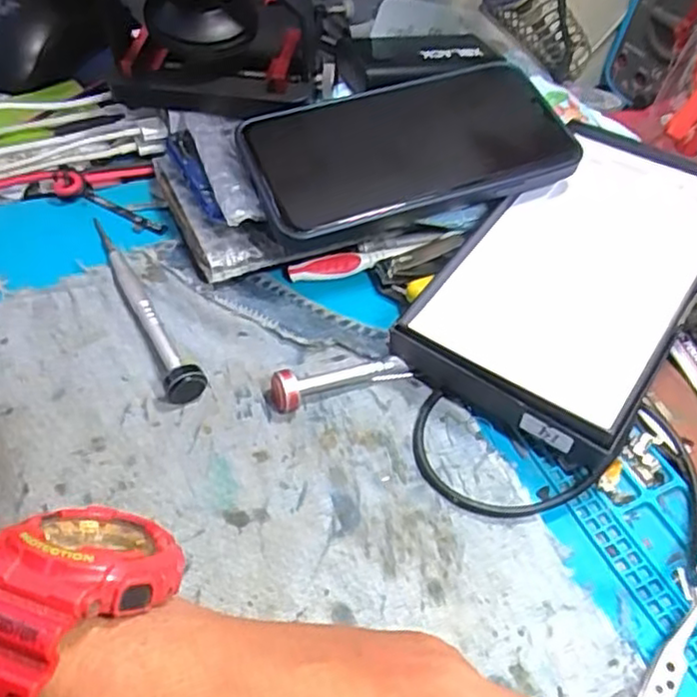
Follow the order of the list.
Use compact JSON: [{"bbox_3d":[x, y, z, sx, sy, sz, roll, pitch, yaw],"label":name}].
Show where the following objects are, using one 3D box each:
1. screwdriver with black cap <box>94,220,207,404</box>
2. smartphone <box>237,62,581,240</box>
[{"bbox_3d":[-0.100,-0.023,0.312,0.016,0.015,0.121,-23,59,-26],"label":"screwdriver with black cap"},{"bbox_3d":[0.035,-0.103,0.339,0.168,0.017,0.082,-15,59,-15],"label":"smartphone"}]

